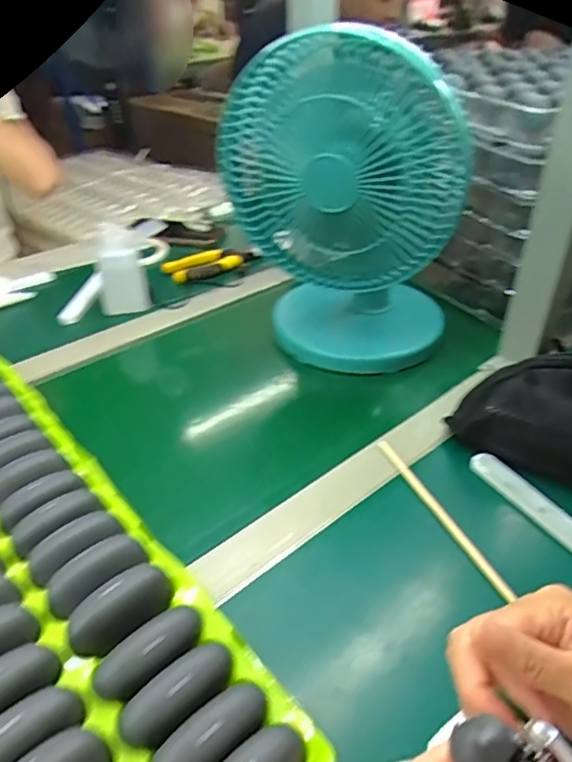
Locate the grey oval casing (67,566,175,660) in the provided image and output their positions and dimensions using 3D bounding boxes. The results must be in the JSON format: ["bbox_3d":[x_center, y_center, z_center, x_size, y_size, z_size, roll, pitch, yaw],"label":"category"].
[{"bbox_3d":[-0.101,0.139,0.343,0.063,0.021,0.029,-27,43,-31],"label":"grey oval casing"}]

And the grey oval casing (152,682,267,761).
[{"bbox_3d":[-0.037,0.175,0.280,0.065,0.019,0.027,-30,44,-34],"label":"grey oval casing"}]

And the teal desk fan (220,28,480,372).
[{"bbox_3d":[0.065,-0.185,0.581,0.218,0.302,0.145,12,38,18],"label":"teal desk fan"}]

